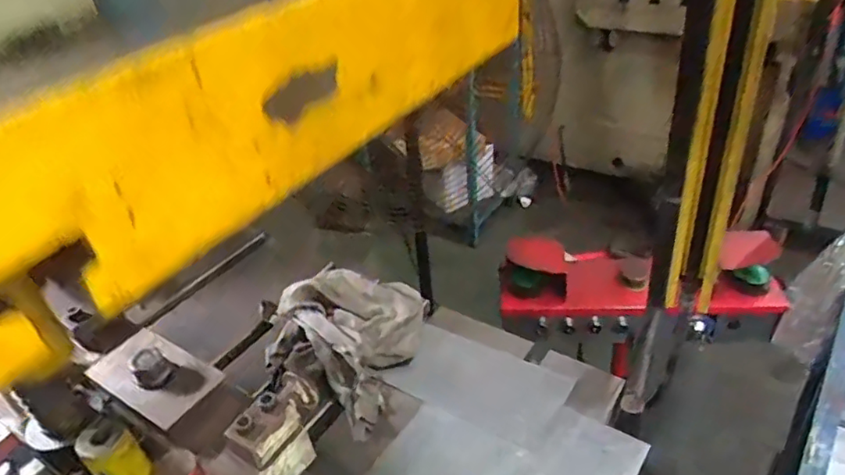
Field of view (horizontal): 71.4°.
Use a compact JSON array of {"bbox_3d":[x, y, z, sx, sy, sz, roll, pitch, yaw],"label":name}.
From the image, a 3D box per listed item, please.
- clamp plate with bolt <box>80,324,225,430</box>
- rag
[{"bbox_3d":[-0.286,0.142,0.628,0.135,0.032,0.076,17,41,30],"label":"clamp plate with bolt"},{"bbox_3d":[-0.110,0.135,0.818,0.191,0.073,0.235,10,39,23],"label":"rag"}]

